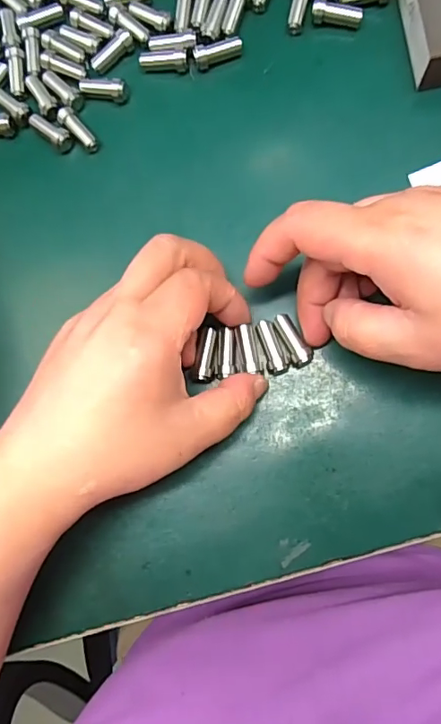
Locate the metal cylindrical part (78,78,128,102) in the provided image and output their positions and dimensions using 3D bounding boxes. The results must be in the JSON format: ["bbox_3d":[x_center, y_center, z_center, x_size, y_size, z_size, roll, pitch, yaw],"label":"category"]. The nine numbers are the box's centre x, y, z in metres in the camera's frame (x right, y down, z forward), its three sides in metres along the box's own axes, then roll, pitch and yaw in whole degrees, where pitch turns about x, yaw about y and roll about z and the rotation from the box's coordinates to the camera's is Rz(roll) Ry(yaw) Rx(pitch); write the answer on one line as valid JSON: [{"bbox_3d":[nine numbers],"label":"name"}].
[{"bbox_3d":[-0.065,-0.151,0.282,0.029,0.009,0.008,12,85,7],"label":"metal cylindrical part"}]

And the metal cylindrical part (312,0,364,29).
[{"bbox_3d":[0.063,-0.186,0.274,0.026,0.010,0.009,10,85,7],"label":"metal cylindrical part"}]

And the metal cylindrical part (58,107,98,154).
[{"bbox_3d":[-0.079,-0.128,0.282,0.009,0.009,0.026,-38,82,1],"label":"metal cylindrical part"}]

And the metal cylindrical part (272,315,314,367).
[{"bbox_3d":[0.036,-0.010,0.256,0.010,0.012,0.028,-27,78,2],"label":"metal cylindrical part"}]

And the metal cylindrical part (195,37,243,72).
[{"bbox_3d":[-0.001,-0.169,0.279,0.027,0.008,0.009,-22,82,3],"label":"metal cylindrical part"}]

